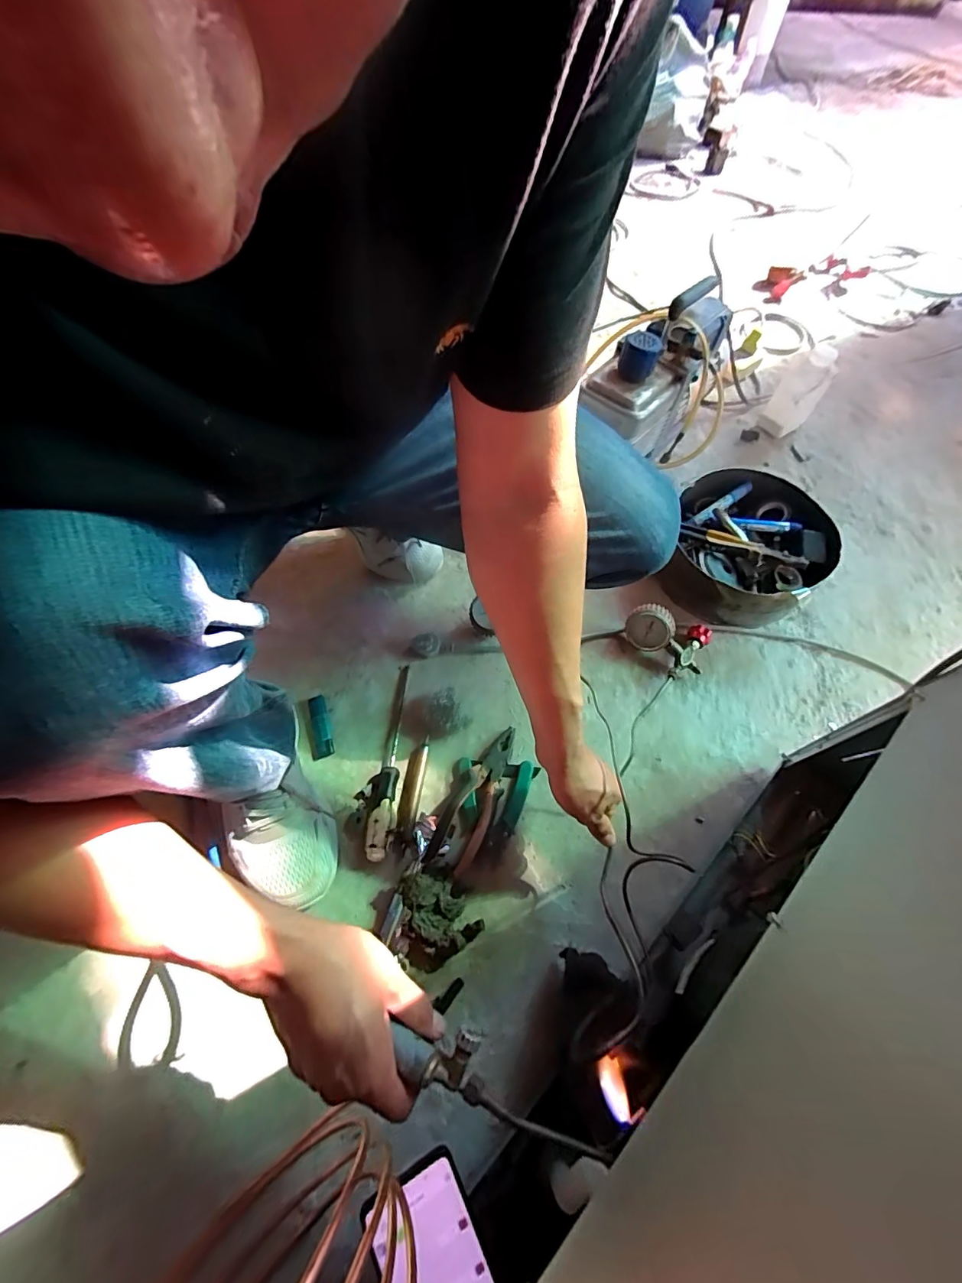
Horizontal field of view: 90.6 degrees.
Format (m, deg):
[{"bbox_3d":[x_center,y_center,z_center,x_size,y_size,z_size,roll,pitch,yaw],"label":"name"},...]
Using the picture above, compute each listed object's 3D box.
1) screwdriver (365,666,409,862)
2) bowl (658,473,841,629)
[{"bbox_3d":[-0.120,0.147,0.622,0.032,0.029,0.251,3,61,0],"label":"screwdriver"},{"bbox_3d":[0.409,-0.144,0.756,0.230,0.096,0.251,39,67,18],"label":"bowl"}]

